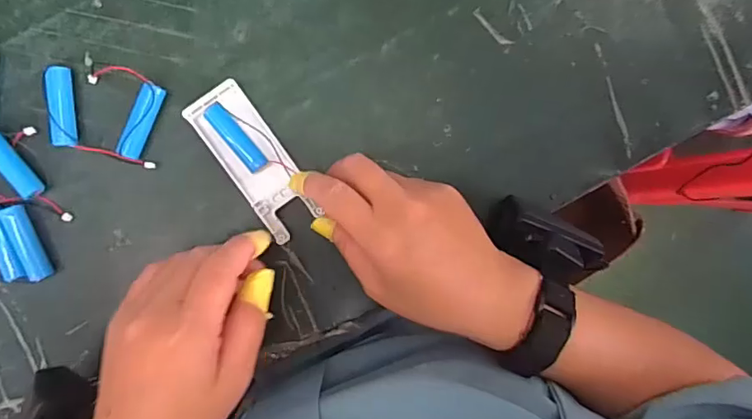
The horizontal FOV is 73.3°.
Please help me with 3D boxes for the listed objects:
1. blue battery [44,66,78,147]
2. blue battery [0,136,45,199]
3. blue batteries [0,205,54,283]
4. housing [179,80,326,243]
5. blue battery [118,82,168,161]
[{"bbox_3d":[-0.200,-0.065,0.322,0.012,0.011,0.049,-3,95,-4],"label":"blue battery"},{"bbox_3d":[-0.233,-0.030,0.321,0.011,0.011,0.051,-36,96,-1],"label":"blue battery"},{"bbox_3d":[-0.234,0.023,0.326,0.029,0.011,0.054,-21,96,-2],"label":"blue batteries"},{"bbox_3d":[-0.081,-0.030,0.335,0.041,0.016,0.104,-29,98,1],"label":"housing"},{"bbox_3d":[-0.150,-0.057,0.325,0.014,0.014,0.050,23,92,-6],"label":"blue battery"}]

